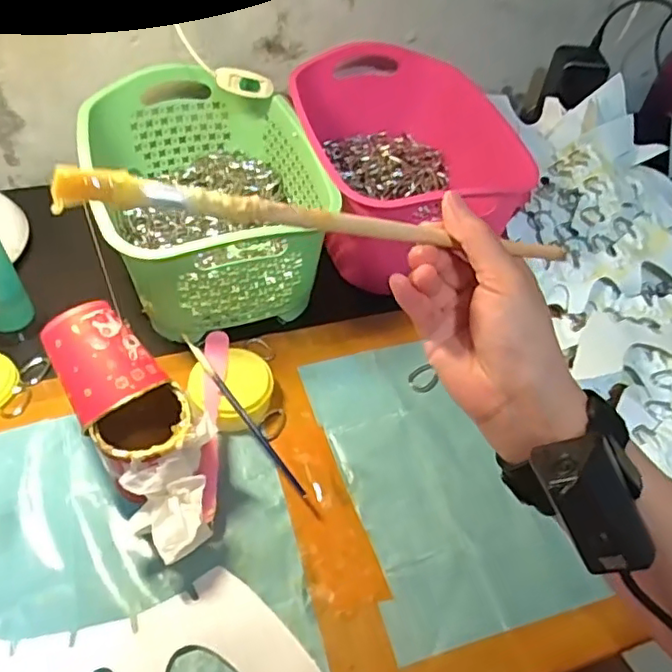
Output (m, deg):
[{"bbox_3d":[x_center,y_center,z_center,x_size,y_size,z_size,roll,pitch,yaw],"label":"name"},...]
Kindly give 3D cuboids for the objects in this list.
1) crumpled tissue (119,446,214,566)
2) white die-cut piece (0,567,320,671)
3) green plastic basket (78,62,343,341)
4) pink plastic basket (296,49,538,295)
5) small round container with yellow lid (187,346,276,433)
[{"bbox_3d":[-0.112,0.115,0.409,0.052,0.030,0.065,-16,79,-11],"label":"crumpled tissue"},{"bbox_3d":[-0.126,0.194,0.372,0.215,0.012,0.077,-5,52,-7],"label":"white die-cut piece"},{"bbox_3d":[-0.121,-0.132,0.568,0.187,0.114,0.250,-12,52,-16],"label":"green plastic basket"},{"bbox_3d":[0.051,-0.203,0.661,0.205,0.124,0.294,-14,52,-17],"label":"pink plastic basket"},{"bbox_3d":[-0.084,0.045,0.502,0.066,0.024,0.064,5,57,-8],"label":"small round container with yellow lid"}]

